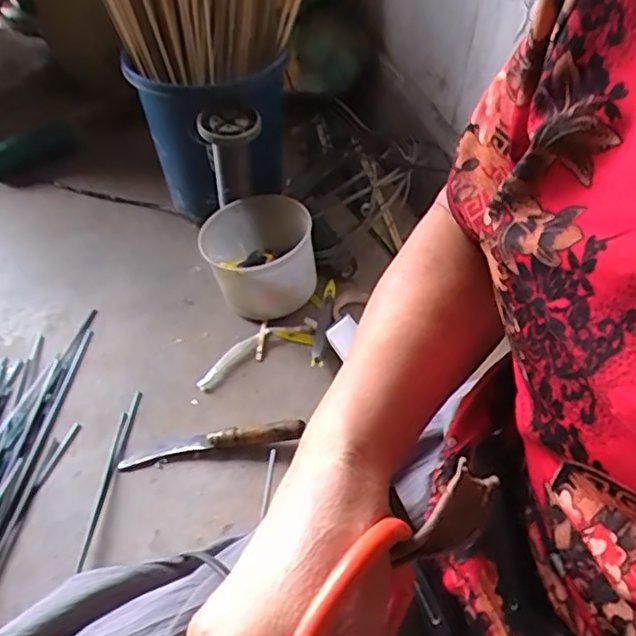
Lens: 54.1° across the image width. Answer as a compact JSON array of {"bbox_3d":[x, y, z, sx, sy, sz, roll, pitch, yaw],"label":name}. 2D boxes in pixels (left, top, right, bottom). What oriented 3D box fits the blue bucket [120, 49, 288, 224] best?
[{"bbox_3d":[-0.190,-0.309,1.045,0.251,0.240,0.251,0,46,0],"label":"blue bucket"}]

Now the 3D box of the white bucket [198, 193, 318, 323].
[{"bbox_3d":[-0.082,-0.082,0.920,0.154,0.129,0.145,0,46,0],"label":"white bucket"}]

